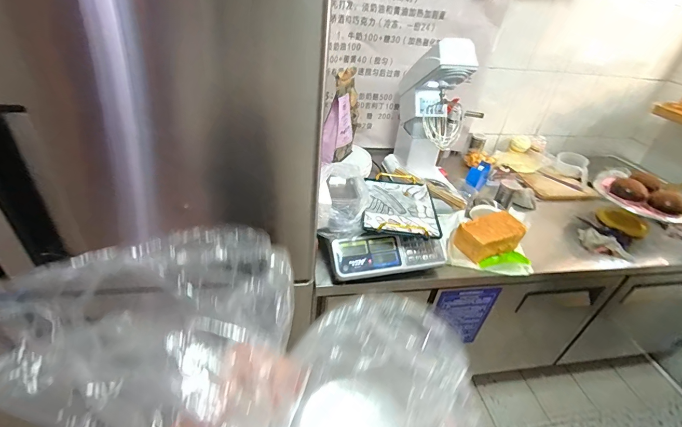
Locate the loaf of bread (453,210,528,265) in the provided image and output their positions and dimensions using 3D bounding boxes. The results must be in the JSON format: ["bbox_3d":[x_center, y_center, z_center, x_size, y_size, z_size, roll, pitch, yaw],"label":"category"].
[{"bbox_3d":[0.459,0.068,1.064,0.216,0.085,0.112,-11,39,-24],"label":"loaf of bread"}]

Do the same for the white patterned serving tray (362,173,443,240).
[{"bbox_3d":[0.179,-0.042,1.046,0.213,0.033,0.342,6,35,0],"label":"white patterned serving tray"}]

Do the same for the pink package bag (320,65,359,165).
[{"bbox_3d":[0.003,-0.307,1.092,0.057,0.266,0.177,25,39,25],"label":"pink package bag"}]

